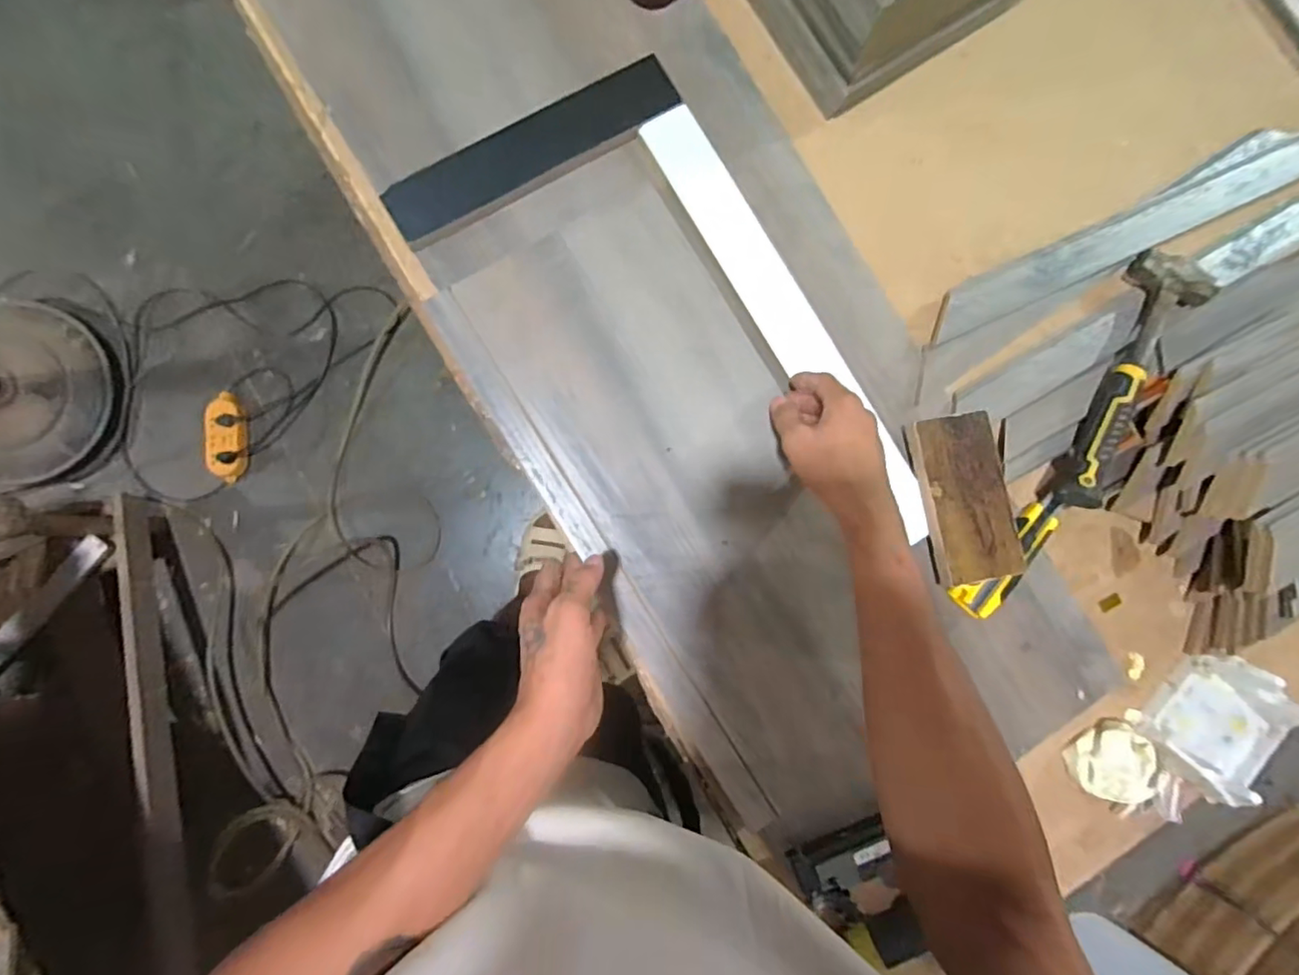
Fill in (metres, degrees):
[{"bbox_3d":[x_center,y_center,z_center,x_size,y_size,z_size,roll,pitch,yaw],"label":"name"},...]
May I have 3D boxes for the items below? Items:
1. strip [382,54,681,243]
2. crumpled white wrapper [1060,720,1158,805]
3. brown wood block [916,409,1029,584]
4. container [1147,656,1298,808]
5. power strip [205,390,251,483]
[{"bbox_3d":[-0.104,-0.308,0.515,0.274,0.013,0.053,-31,89,-7],"label":"strip"},{"bbox_3d":[0.425,0.253,0.521,0.061,0.034,0.058,-15,87,-7],"label":"crumpled white wrapper"},{"bbox_3d":[0.290,0.008,0.526,0.075,0.026,0.149,-9,87,-6],"label":"brown wood block"},{"bbox_3d":[0.542,0.229,0.538,0.106,0.051,0.118,42,83,-1],"label":"container"},{"bbox_3d":[-0.942,-0.114,1.277,0.081,0.030,0.199,-3,87,-5],"label":"power strip"}]

